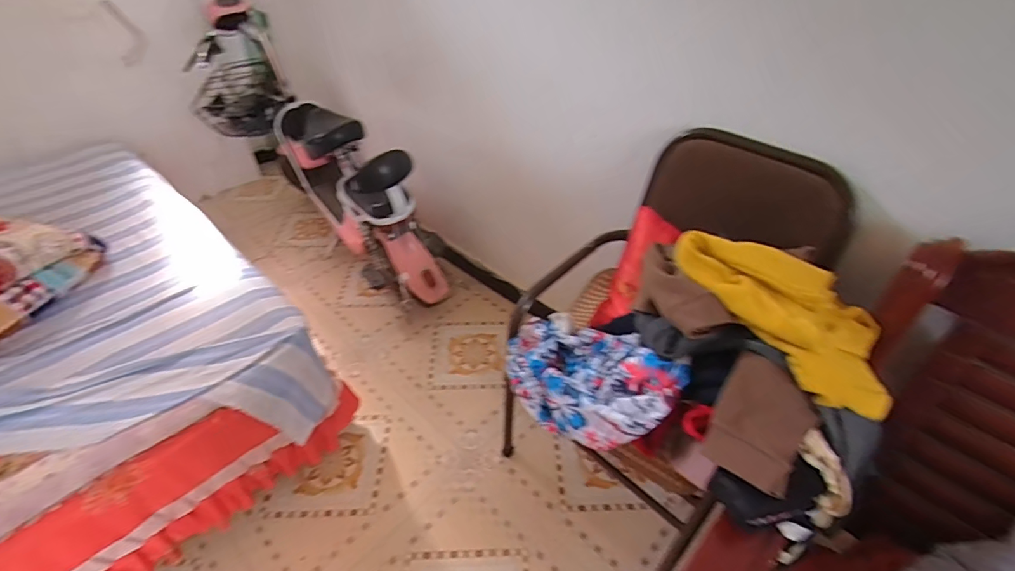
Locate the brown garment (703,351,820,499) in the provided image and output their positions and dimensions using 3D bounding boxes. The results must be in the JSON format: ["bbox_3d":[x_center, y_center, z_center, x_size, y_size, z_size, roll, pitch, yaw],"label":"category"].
[{"bbox_3d":[0.411,0.223,0.767,0.150,0.065,0.186,32,89,21],"label":"brown garment"}]

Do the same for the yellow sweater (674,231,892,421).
[{"bbox_3d":[0.517,0.036,0.857,0.282,0.166,0.383,-31,50,-30],"label":"yellow sweater"}]

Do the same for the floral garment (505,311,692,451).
[{"bbox_3d":[0.147,0.175,0.977,0.196,0.197,0.390,-31,50,-30],"label":"floral garment"}]

